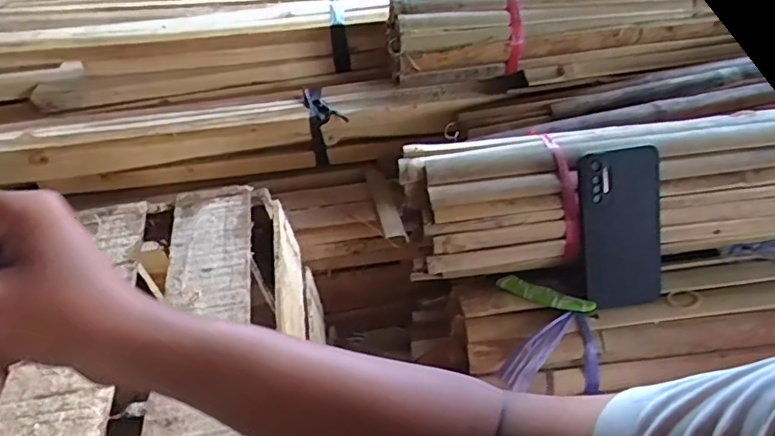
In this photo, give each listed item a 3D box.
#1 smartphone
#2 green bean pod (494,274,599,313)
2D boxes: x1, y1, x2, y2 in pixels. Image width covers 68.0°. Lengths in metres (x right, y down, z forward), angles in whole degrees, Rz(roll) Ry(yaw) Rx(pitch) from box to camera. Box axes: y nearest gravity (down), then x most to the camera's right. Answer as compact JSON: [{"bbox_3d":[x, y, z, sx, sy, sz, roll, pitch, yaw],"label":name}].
[{"bbox_3d":[0.241,0.015,0.583,0.086,0.179,0.015,-11,27,-2],"label":"smartphone"},{"bbox_3d":[0.161,0.080,0.588,0.098,0.021,0.018,17,43,22],"label":"green bean pod"}]

